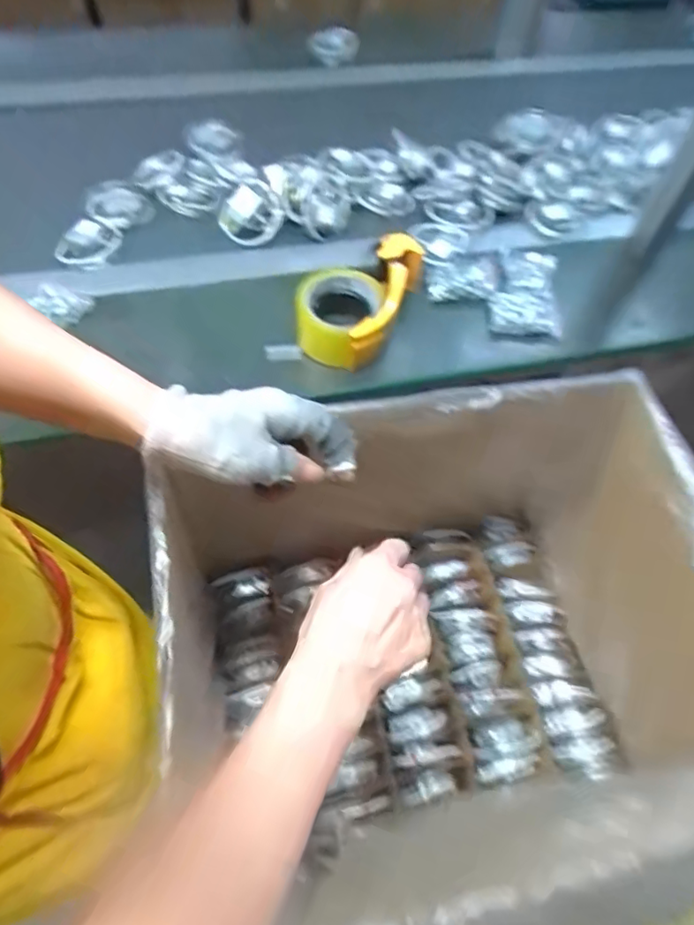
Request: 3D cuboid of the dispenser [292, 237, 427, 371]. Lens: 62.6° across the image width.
[{"bbox_3d":[0.012,-0.193,0.668,0.107,0.061,0.171,20,61,9],"label":"dispenser"}]

